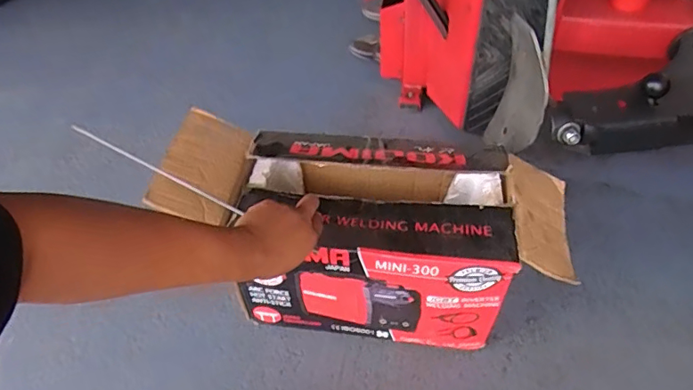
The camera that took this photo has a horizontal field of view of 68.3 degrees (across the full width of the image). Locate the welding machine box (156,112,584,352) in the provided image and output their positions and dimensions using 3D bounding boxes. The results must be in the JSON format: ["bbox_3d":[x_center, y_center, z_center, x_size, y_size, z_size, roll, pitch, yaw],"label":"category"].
[{"bbox_3d":[0.045,0.049,0.771,0.535,0.299,0.227,2,50,8],"label":"welding machine box"}]

